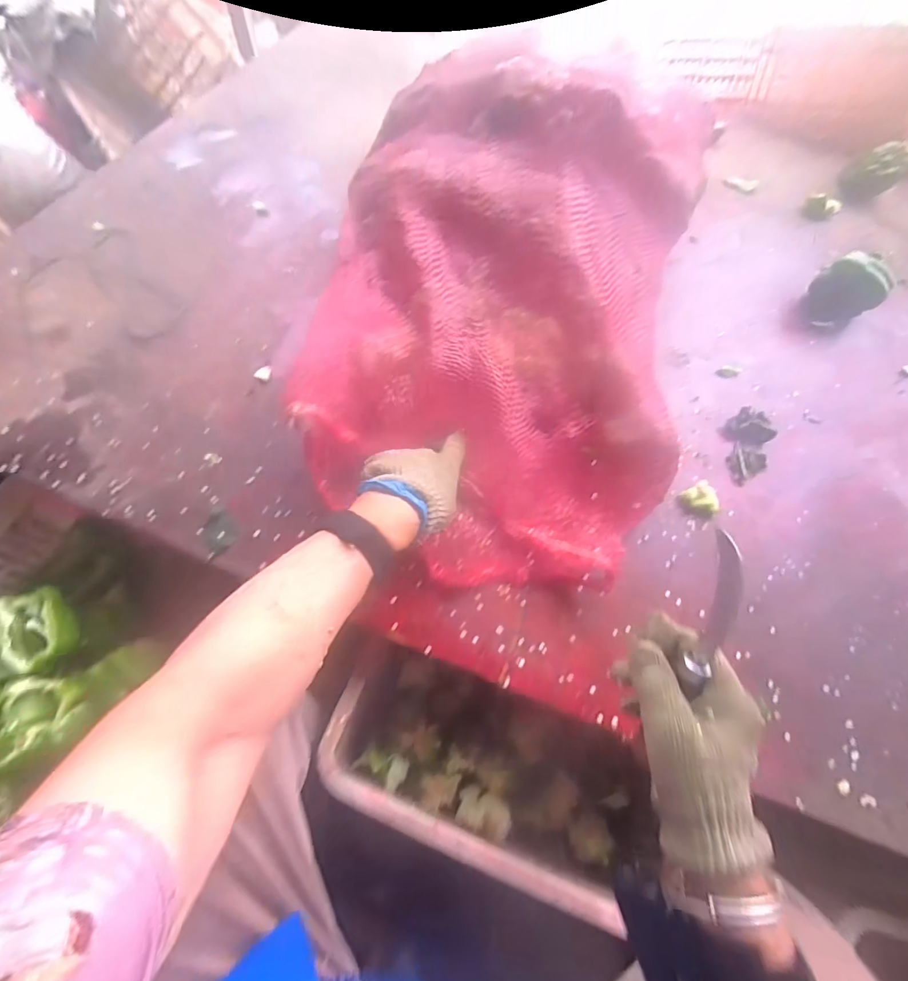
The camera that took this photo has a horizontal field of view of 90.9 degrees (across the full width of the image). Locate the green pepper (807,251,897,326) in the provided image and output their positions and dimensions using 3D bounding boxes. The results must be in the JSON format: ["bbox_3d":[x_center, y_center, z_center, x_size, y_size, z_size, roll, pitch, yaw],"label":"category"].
[{"bbox_3d":[0.580,-0.296,0.655,0.075,0.078,0.070,1,61,-2],"label":"green pepper"}]

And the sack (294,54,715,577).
[{"bbox_3d":[0.054,-0.222,0.503,0.396,0.198,0.605,13,63,3],"label":"sack"}]

